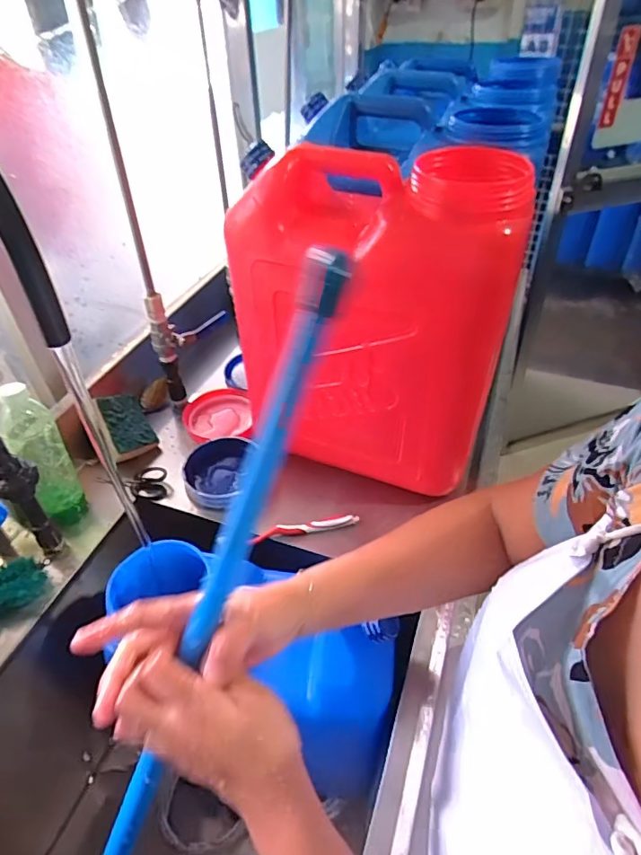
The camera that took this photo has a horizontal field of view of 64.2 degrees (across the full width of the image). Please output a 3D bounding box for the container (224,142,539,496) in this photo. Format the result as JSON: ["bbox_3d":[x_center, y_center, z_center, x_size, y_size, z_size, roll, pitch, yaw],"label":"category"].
[{"bbox_3d":[0.062,-0.121,0.629,0.300,0.370,0.154,15,45,19],"label":"container"}]

